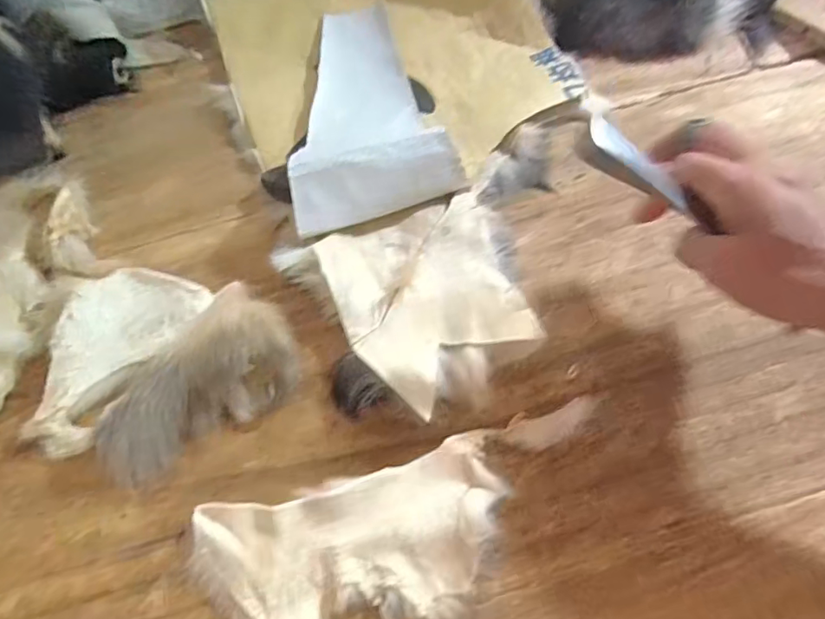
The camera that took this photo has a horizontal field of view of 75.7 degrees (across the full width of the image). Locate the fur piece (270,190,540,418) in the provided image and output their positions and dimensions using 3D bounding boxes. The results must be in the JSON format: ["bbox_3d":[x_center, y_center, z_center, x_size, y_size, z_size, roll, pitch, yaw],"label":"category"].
[{"bbox_3d":[0.007,-0.009,0.348,0.147,0.025,0.143,-24,65,-9],"label":"fur piece"}]

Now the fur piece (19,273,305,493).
[{"bbox_3d":[-0.153,0.035,0.331,0.156,0.037,0.128,6,64,6],"label":"fur piece"}]

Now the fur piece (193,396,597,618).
[{"bbox_3d":[-0.002,0.124,0.286,0.221,0.016,0.088,-15,63,-4],"label":"fur piece"}]

